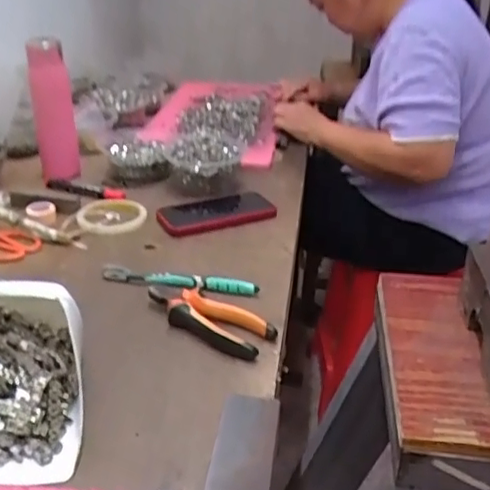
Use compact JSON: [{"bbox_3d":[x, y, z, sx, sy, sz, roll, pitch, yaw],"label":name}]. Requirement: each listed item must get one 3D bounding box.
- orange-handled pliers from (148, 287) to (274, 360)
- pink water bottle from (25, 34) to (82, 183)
[{"bbox_3d":[-0.041,0.075,0.638,0.152,0.022,0.051,21,33,30],"label":"orange-handled pliers"},{"bbox_3d":[-0.305,-0.216,0.952,0.061,0.218,0.048,-6,29,-15],"label":"pink water bottle"}]

